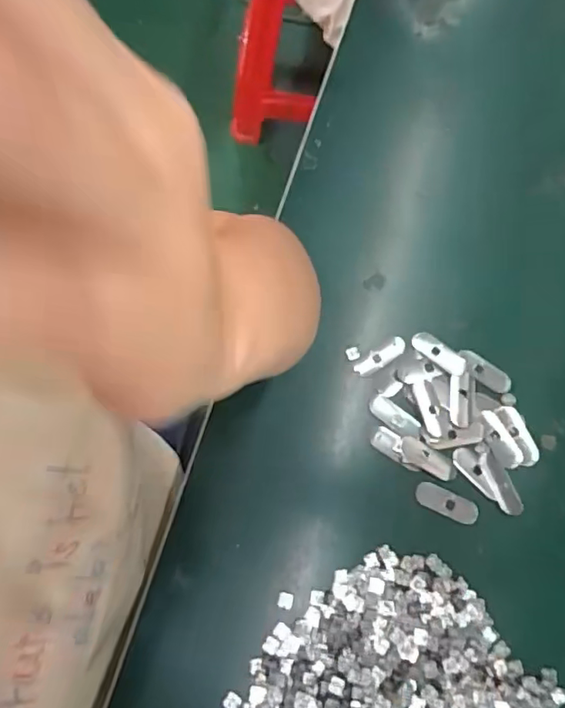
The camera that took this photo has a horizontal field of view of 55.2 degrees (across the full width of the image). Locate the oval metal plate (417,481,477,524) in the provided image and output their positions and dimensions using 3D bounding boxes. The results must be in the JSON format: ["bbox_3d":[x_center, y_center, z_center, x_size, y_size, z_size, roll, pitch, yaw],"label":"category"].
[{"bbox_3d":[0.132,0.119,0.433,0.050,0.004,0.020,25,73,6],"label":"oval metal plate"}]

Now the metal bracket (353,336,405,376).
[{"bbox_3d":[0.084,0.002,0.466,0.050,0.004,0.014,-32,76,-12],"label":"metal bracket"}]

